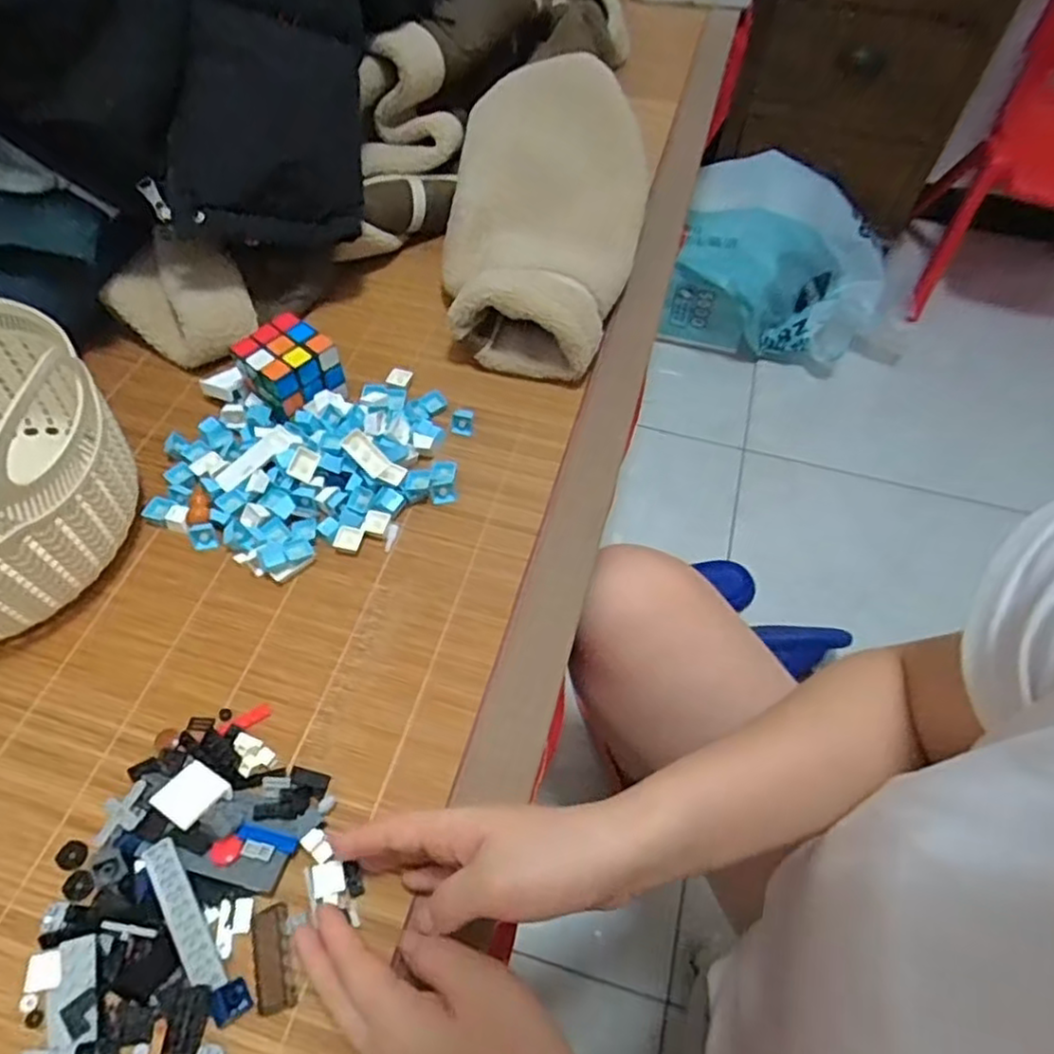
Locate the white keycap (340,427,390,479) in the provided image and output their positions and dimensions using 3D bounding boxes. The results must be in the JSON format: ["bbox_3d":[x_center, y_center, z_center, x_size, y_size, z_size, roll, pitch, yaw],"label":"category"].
[{"bbox_3d":[-0.120,-0.056,0.513,0.036,0.009,0.019,47,63,-6],"label":"white keycap"}]

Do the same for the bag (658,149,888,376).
[{"bbox_3d":[0.460,-0.480,1.233,0.428,0.191,0.308,5,56,1],"label":"bag"}]

